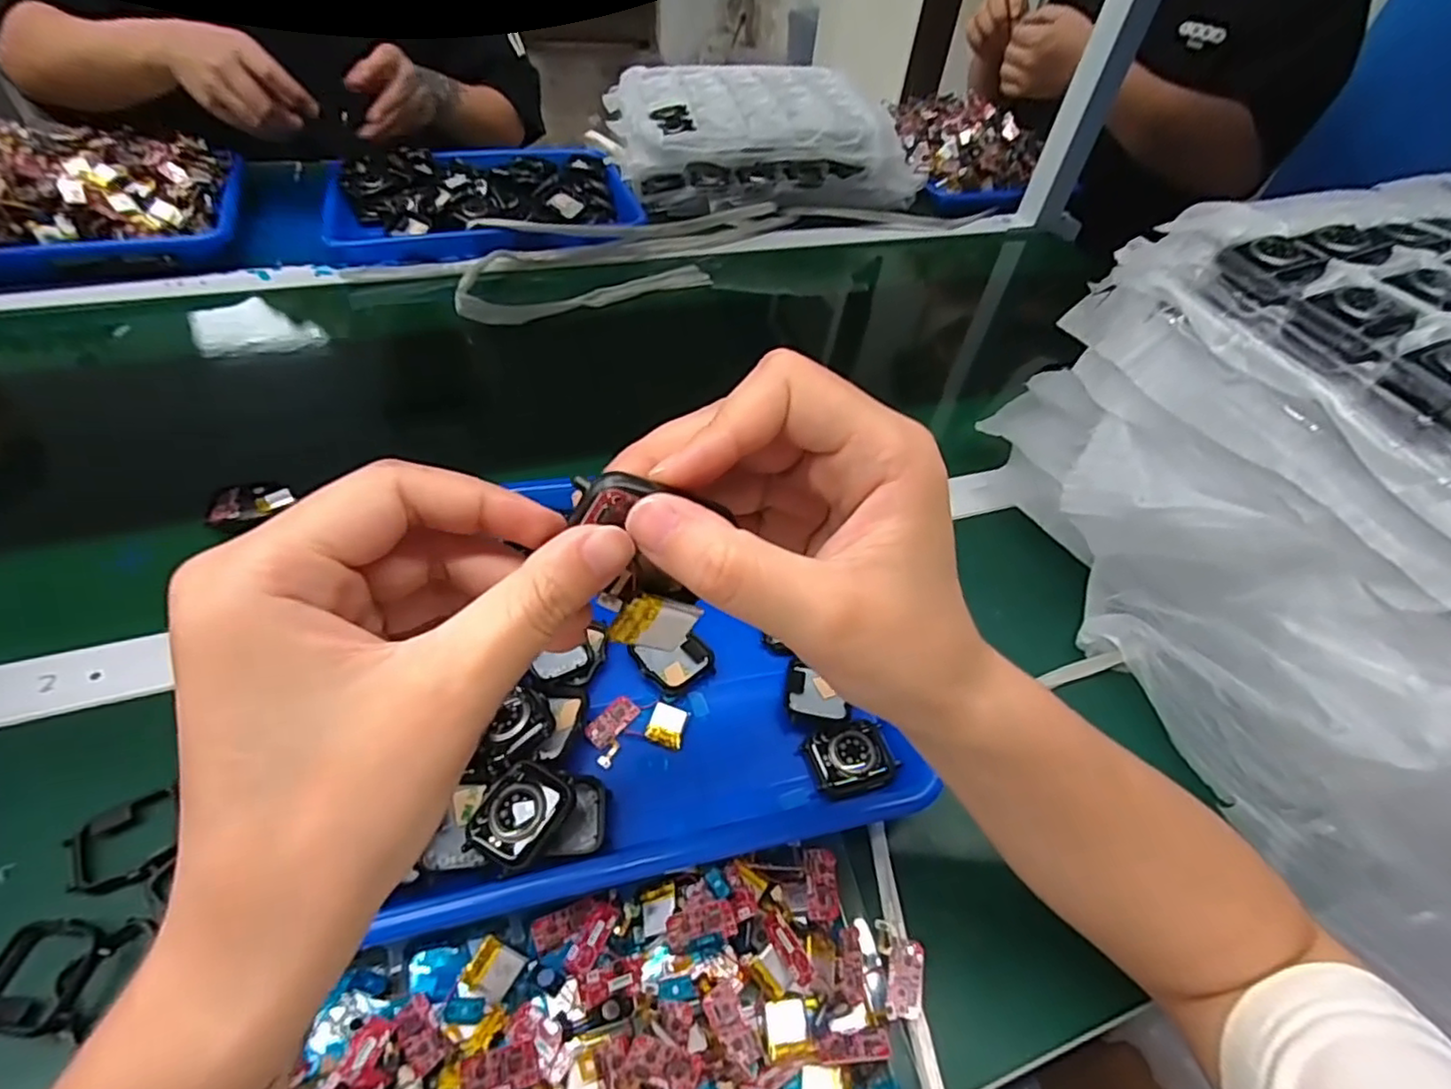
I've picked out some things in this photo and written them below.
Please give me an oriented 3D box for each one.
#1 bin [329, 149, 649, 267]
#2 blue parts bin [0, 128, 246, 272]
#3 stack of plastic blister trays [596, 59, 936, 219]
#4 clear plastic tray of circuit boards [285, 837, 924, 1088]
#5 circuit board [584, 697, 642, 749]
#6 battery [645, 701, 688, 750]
[{"bbox_3d":[-0.269,-0.391,0.735,0.320,0.041,0.225,-10,50,-14],"label":"bin"},{"bbox_3d":[-0.666,-0.322,0.606,0.363,0.067,0.185,-19,53,-21],"label":"blue parts bin"},{"bbox_3d":[0.042,-0.531,0.838,0.350,0.093,0.273,-7,50,-13],"label":"stack of plastic blister trays"},{"bbox_3d":[-0.047,0.200,0.260,0.254,0.029,0.108,-8,50,-13],"label":"clear plastic tray of circuit boards"},{"bbox_3d":[-0.059,0.093,0.342,0.015,0.004,0.029,33,53,21],"label":"circuit board"},{"bbox_3d":[-0.030,0.095,0.343,0.019,0.005,0.021,16,49,8],"label":"battery"}]

